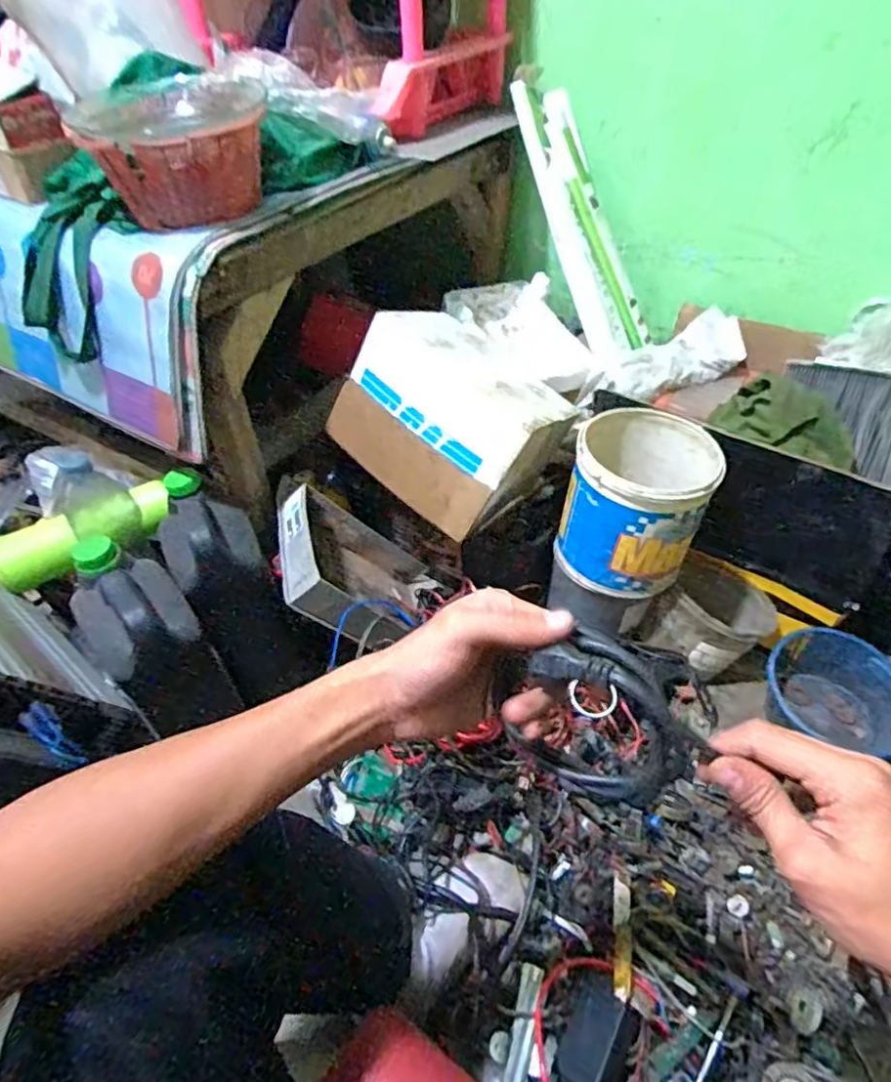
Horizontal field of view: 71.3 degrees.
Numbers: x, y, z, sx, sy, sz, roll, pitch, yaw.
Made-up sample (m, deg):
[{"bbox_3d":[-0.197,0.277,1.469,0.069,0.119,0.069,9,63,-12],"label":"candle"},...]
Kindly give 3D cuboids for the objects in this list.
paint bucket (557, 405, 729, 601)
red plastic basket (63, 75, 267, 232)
[{"bbox_3d":[0.262,-0.052,0.860,0.176,0.189,0.185,17,48,19],"label":"paint bucket"},{"bbox_3d":[-0.298,-0.435,0.702,0.184,0.114,0.181,-21,48,-17],"label":"red plastic basket"}]

